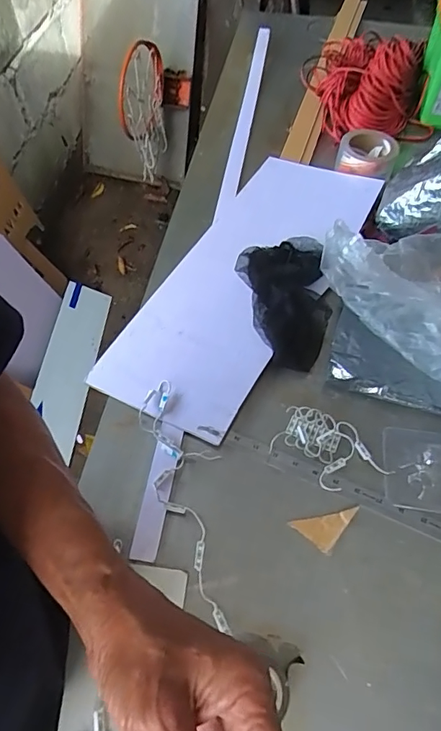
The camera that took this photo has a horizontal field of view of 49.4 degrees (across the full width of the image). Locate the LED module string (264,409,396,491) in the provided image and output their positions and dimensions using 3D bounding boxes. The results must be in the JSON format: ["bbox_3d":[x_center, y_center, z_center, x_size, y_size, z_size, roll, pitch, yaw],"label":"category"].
[{"bbox_3d":[0.129,0.100,0.569,0.125,0.016,0.081,31,61,19],"label":"LED module string"}]

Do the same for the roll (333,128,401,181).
[{"bbox_3d":[0.264,-0.382,0.872,0.104,0.047,0.104,1,57,-2],"label":"roll"}]

